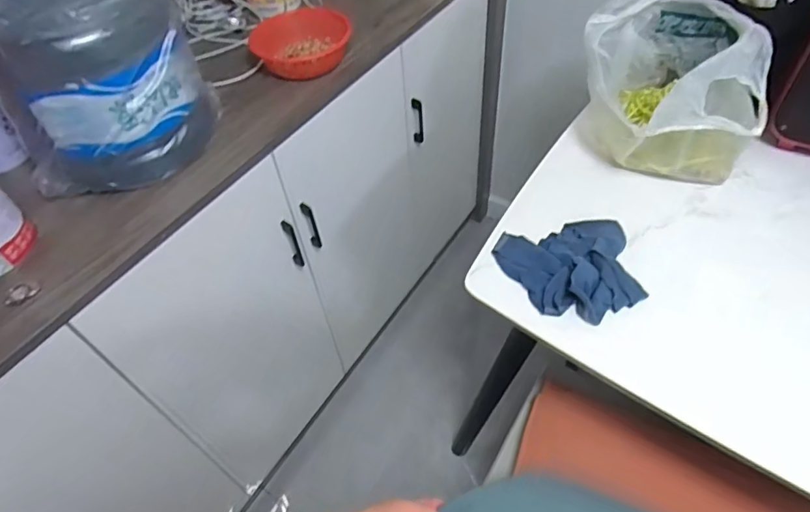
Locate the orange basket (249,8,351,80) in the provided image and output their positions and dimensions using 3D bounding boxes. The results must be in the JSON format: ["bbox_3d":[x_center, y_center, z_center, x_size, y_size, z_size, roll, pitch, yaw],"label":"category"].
[{"bbox_3d":[-0.201,-0.414,0.981,0.181,0.066,0.189,-17,52,-8],"label":"orange basket"}]

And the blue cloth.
[{"bbox_3d":[0.247,0.013,0.767,0.199,0.048,0.183,-9,51,-2],"label":"blue cloth"}]

